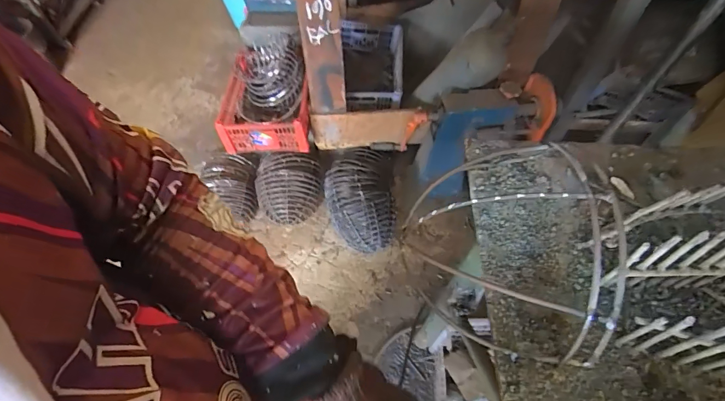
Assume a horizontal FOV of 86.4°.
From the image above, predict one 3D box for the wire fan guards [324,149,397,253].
[{"bbox_3d":[-0.010,-0.021,1.475,0.257,0.159,0.421,-3,56,-2],"label":"wire fan guards"}]

